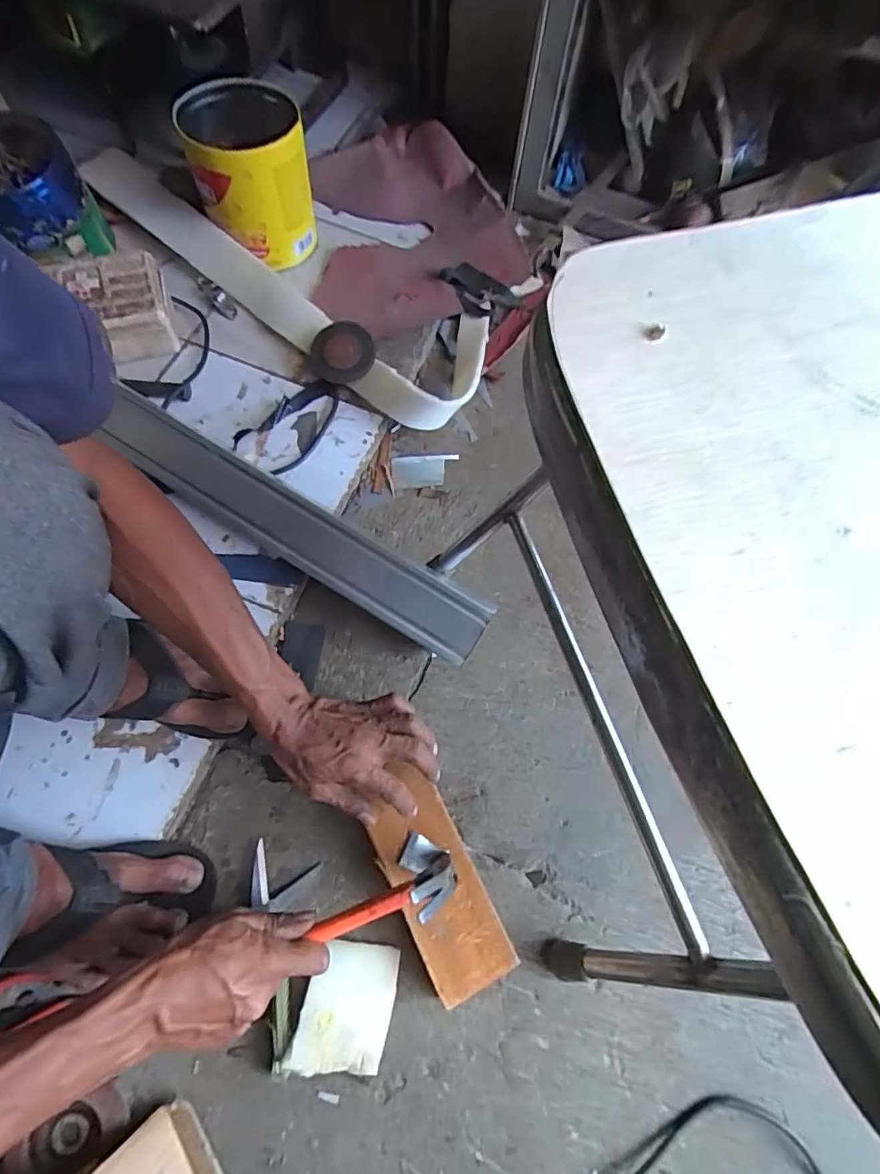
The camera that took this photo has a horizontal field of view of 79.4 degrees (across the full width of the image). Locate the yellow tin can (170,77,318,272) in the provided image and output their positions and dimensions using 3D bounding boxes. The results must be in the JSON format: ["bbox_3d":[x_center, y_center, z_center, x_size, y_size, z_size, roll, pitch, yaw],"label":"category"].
[{"bbox_3d":[-0.250,-0.547,0.723,0.141,0.176,0.142,1,69,-2],"label":"yellow tin can"}]

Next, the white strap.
[{"bbox_3d":[-0.200,-0.469,0.752,0.657,0.061,0.222,37,72,11],"label":"white strap"}]

